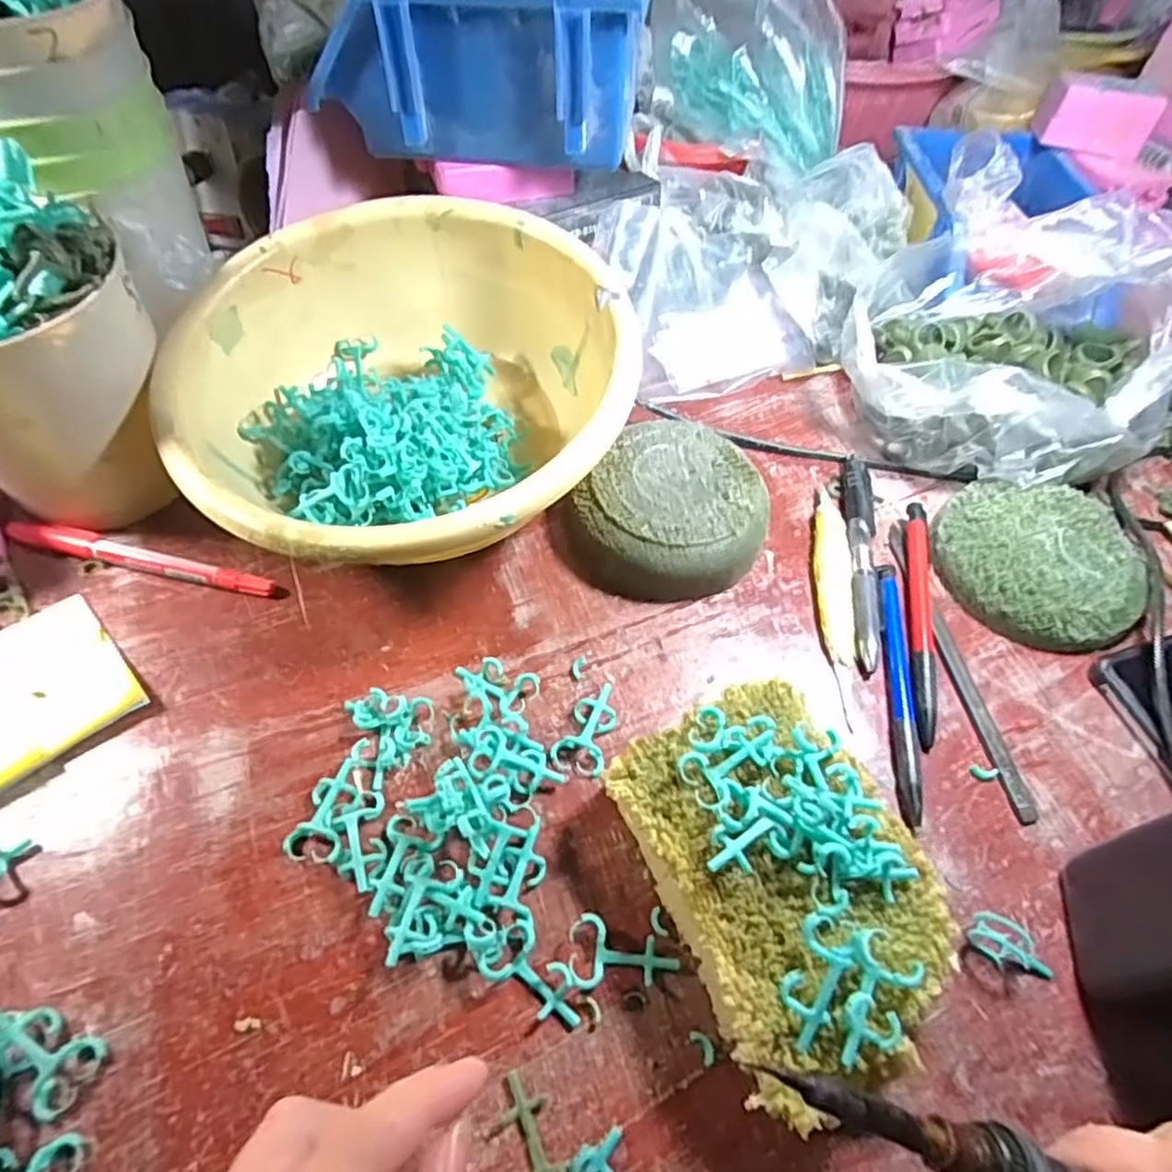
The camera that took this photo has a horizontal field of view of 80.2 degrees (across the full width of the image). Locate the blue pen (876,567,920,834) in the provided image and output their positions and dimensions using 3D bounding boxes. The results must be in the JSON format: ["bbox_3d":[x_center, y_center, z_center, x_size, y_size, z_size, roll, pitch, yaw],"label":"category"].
[{"bbox_3d":[0.151,0.046,0.338,0.010,0.007,0.138,9,56,3],"label":"blue pen"}]

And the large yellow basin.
[{"bbox_3d":[-0.091,-0.094,0.365,0.217,0.095,0.220,1,56,-2],"label":"large yellow basin"}]

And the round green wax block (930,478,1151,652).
[{"bbox_3d":[0.244,-0.014,0.378,0.102,0.023,0.097,1,56,-2],"label":"round green wax block"}]

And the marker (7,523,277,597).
[{"bbox_3d":[-0.224,-0.014,0.354,0.138,0.011,0.013,11,56,5],"label":"marker"}]

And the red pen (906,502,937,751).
[{"bbox_3d":[0.173,0.015,0.358,0.011,0.011,0.142,11,56,5],"label":"red pen"}]

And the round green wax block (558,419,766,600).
[{"bbox_3d":[0.044,-0.039,0.374,0.099,0.035,0.102,38,62,21],"label":"round green wax block"}]

